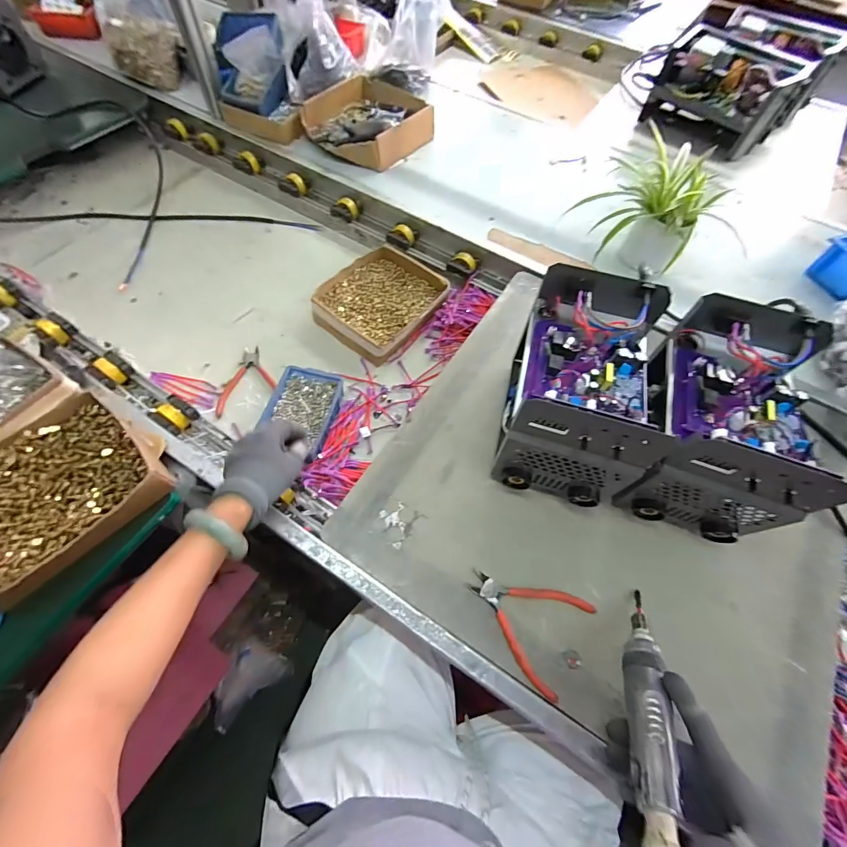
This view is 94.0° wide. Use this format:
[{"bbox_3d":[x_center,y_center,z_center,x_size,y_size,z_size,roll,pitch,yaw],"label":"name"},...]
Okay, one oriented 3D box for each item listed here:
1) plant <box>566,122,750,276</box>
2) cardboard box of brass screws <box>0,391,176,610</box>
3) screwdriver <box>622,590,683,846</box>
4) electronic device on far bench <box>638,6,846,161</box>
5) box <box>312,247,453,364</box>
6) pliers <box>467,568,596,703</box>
[{"bbox_3d":[0.397,-0.370,0.716,0.197,0.148,0.181,-7,62,-7],"label":"plant"},{"bbox_3d":[-0.439,0.080,0.467,0.189,0.059,0.216,31,64,12],"label":"cardboard box of brass screws"},{"bbox_3d":[0.209,0.282,0.356,0.032,0.034,0.286,21,38,8],"label":"screwdriver"},{"bbox_3d":[0.810,-0.869,1.009,0.415,0.158,0.275,-40,71,-21],"label":"electronic device on far bench"},{"bbox_3d":[-0.081,-0.239,0.762,0.197,0.046,0.232,34,65,14],"label":"box"},{"bbox_3d":[0.117,0.223,0.465,0.137,0.009,0.112,34,65,14],"label":"pliers"}]

